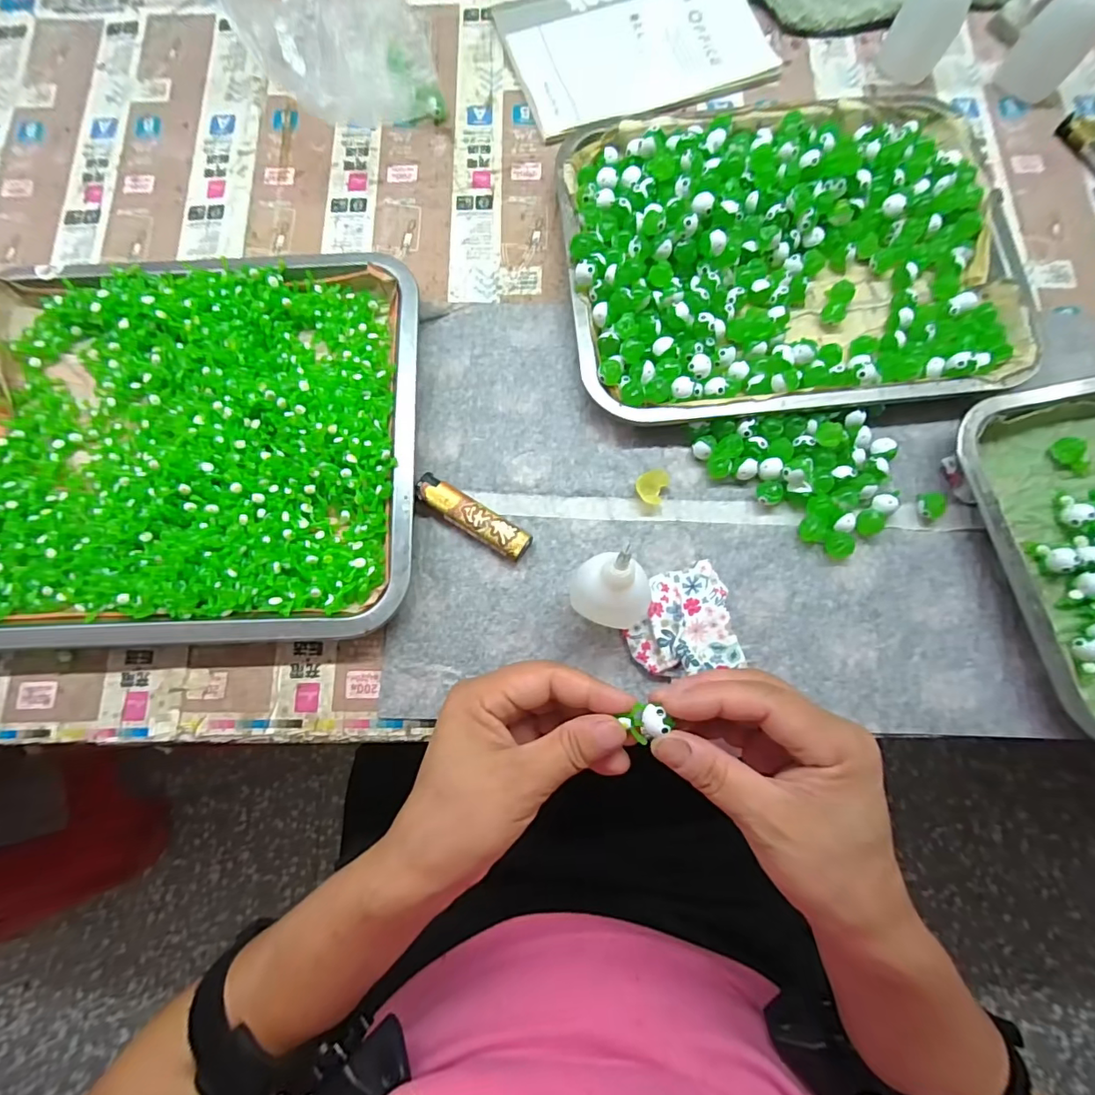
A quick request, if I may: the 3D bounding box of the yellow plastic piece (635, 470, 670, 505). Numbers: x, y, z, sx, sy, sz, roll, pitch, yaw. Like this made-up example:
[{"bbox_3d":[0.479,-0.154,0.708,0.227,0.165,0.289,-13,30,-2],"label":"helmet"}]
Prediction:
[{"bbox_3d":[0.067,-0.039,0.327,0.019,0.008,0.023,19,80,5],"label":"yellow plastic piece"}]

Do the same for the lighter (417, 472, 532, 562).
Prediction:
[{"bbox_3d":[-0.047,-0.019,0.320,0.078,0.013,0.020,31,81,7],"label":"lighter"}]

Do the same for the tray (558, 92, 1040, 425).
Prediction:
[{"bbox_3d":[0.163,-0.206,0.352,0.293,0.034,0.234,-6,78,0],"label":"tray"}]

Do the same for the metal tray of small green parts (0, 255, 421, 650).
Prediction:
[{"bbox_3d":[-0.239,-0.069,0.335,0.307,0.031,0.257,-2,78,1],"label":"metal tray of small green parts"}]

